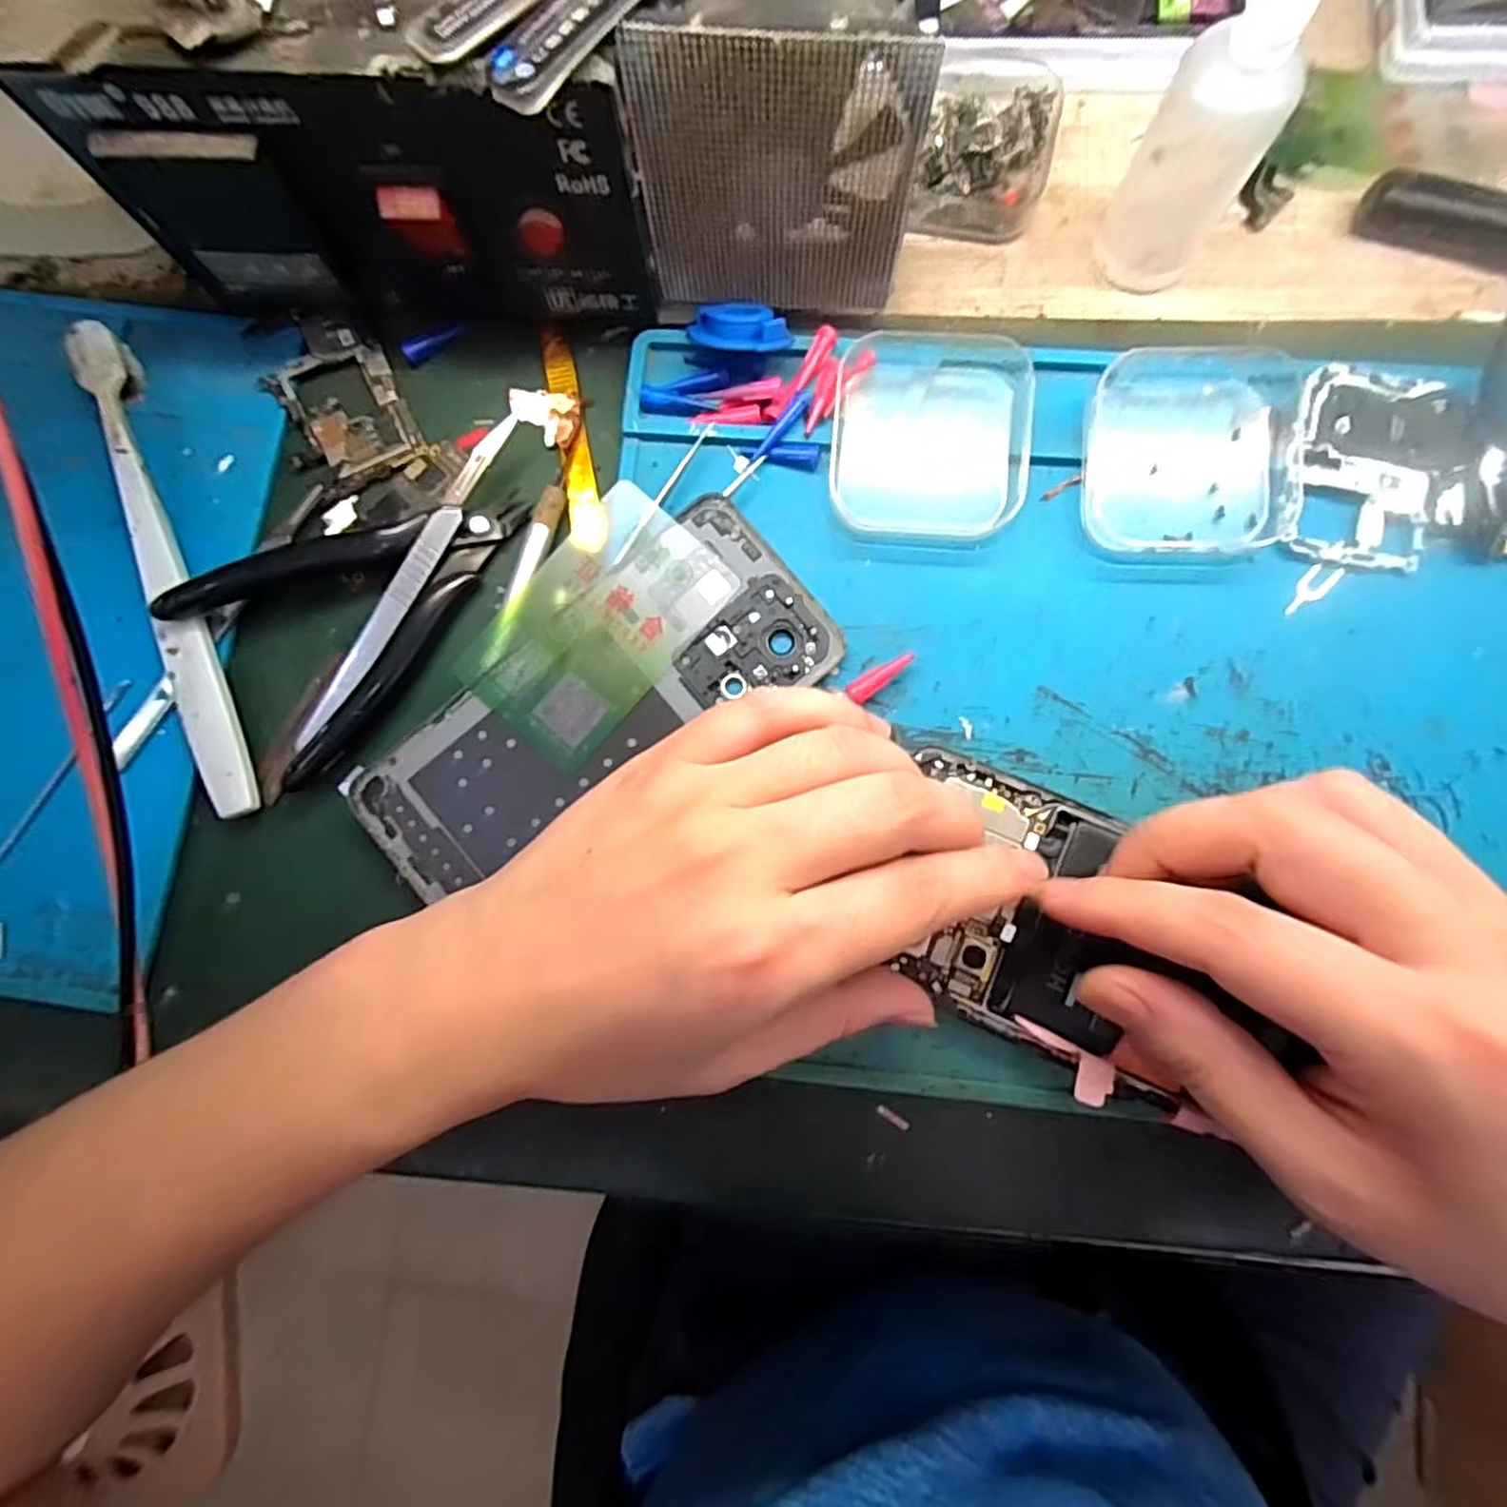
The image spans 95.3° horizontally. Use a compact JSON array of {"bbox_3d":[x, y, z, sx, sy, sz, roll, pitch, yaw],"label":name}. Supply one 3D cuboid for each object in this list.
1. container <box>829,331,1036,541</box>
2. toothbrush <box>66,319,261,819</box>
[{"bbox_3d":[0.059,-0.109,0.228,0.062,0.021,0.069,3,82,3],"label":"container"},{"bbox_3d":[-0.201,-0.064,0.233,0.014,0.017,0.180,-21,81,0],"label":"toothbrush"}]

